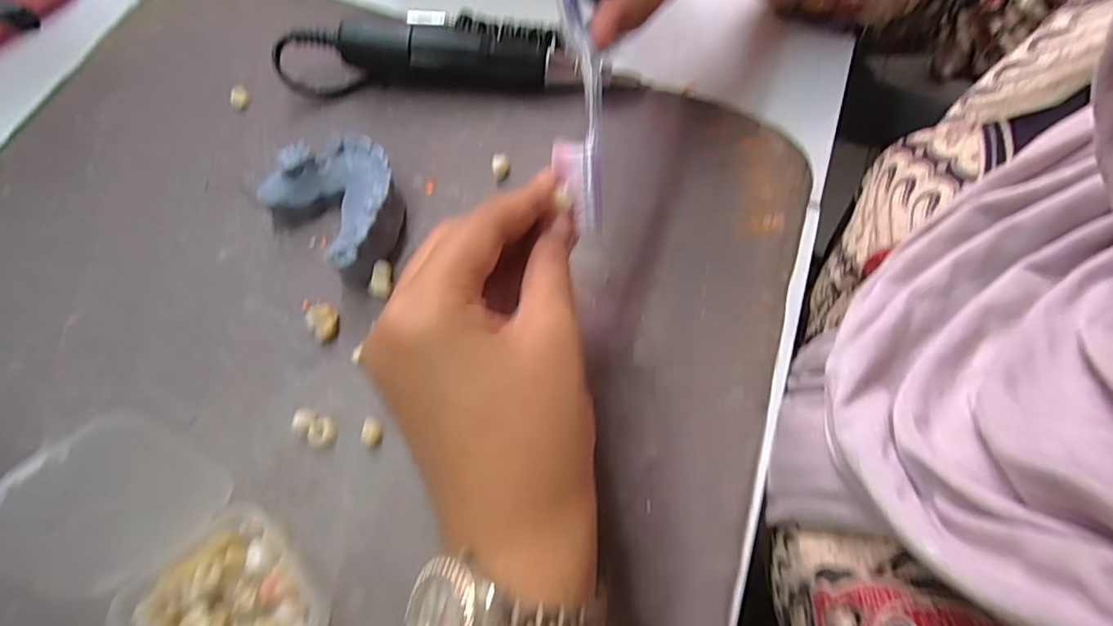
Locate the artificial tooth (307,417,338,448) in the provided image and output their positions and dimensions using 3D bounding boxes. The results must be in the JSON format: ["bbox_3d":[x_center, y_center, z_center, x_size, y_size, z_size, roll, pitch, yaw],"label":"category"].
[{"bbox_3d":[-0.095,0.048,0.222,0.010,0.004,0.012,12,66,3],"label":"artificial tooth"}]

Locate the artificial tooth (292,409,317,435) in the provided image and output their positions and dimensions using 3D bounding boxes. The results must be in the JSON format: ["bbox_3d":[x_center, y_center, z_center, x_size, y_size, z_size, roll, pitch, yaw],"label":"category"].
[{"bbox_3d":[-0.104,0.044,0.223,0.010,0.004,0.010,1,66,-2],"label":"artificial tooth"}]

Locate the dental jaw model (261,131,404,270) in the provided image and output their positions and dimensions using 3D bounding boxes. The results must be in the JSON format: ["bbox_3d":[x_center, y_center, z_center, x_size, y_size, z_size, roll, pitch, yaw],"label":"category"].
[{"bbox_3d":[-0.097,-0.052,0.254,0.065,0.025,0.052,42,71,15],"label":"dental jaw model"}]

